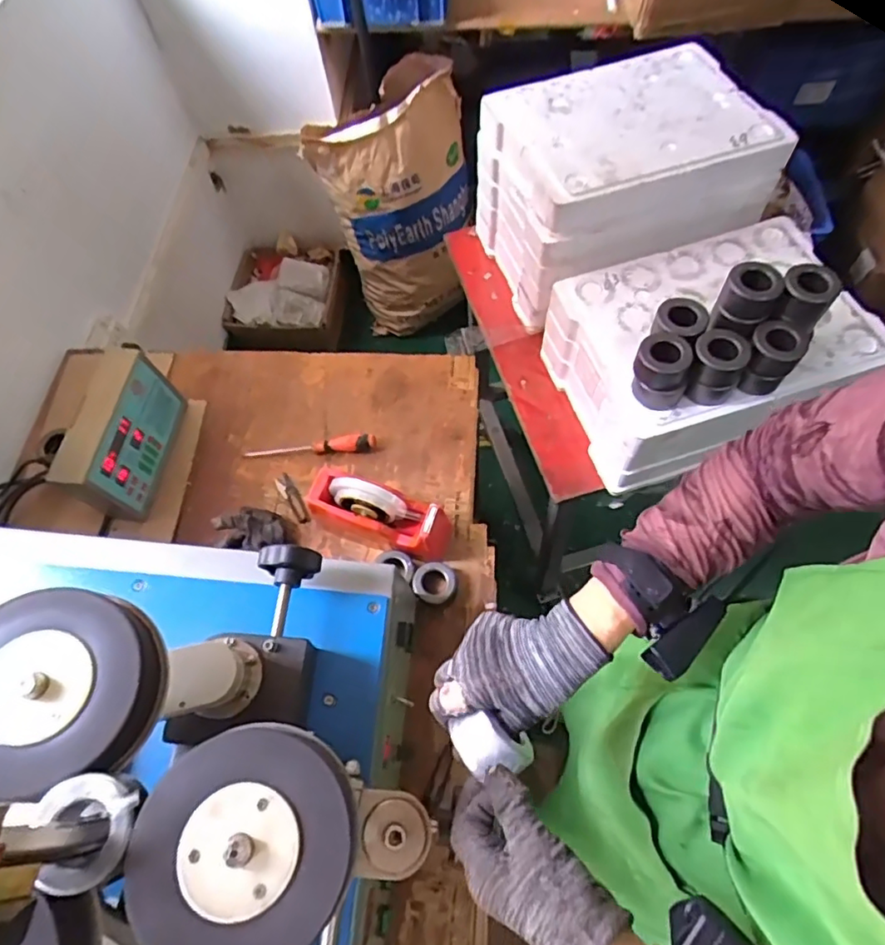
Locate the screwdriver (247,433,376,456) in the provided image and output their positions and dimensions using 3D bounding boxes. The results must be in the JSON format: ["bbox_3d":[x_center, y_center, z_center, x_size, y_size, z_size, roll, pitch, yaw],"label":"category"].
[{"bbox_3d":[-0.220,-0.045,0.940,0.223,0.030,0.028,-3,64,2],"label":"screwdriver"}]

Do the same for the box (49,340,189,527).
[{"bbox_3d":[-0.501,-0.056,0.891,0.068,0.164,0.231,5,64,6],"label":"box"}]

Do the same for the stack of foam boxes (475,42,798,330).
[{"bbox_3d":[0.290,-0.470,0.940,0.396,0.234,0.291,-15,64,-4],"label":"stack of foam boxes"}]

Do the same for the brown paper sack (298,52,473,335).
[{"bbox_3d":[-0.125,-0.749,1.619,0.400,0.613,0.321,-8,64,0],"label":"brown paper sack"}]

